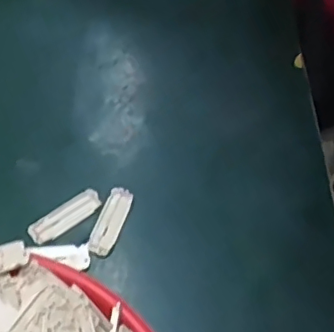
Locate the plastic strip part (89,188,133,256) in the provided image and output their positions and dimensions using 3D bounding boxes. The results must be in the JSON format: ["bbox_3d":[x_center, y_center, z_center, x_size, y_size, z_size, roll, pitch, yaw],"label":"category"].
[{"bbox_3d":[-0.043,0.041,0.437,0.018,0.004,0.060,16,54,7],"label":"plastic strip part"}]

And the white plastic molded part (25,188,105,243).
[{"bbox_3d":[-0.078,0.038,0.438,0.060,0.004,0.022,-33,63,-26],"label":"white plastic molded part"}]

